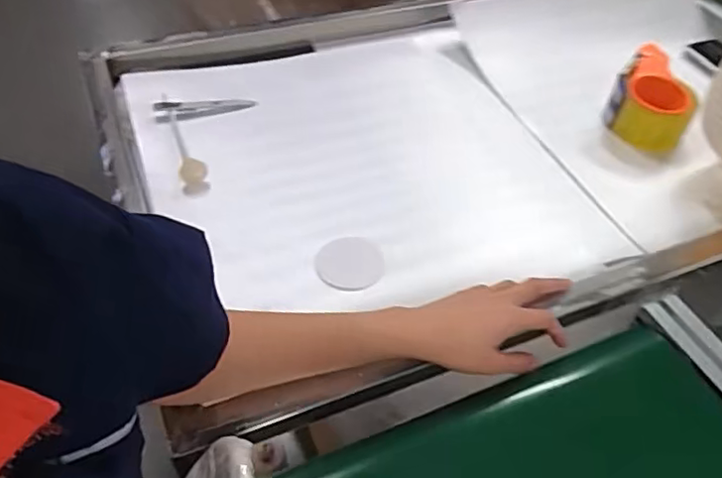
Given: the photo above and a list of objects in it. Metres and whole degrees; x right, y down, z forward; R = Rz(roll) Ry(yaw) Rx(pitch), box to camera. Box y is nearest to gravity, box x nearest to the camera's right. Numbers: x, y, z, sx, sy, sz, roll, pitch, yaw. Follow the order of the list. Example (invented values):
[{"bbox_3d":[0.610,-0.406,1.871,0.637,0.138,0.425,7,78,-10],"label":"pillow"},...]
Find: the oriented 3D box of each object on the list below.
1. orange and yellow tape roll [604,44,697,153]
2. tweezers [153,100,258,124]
[{"bbox_3d":[0.397,-0.186,0.826,0.105,0.065,0.140,26,51,19],"label":"orange and yellow tape roll"},{"bbox_3d":[-0.202,-0.172,0.794,0.127,0.020,0.029,-18,51,-19],"label":"tweezers"}]

